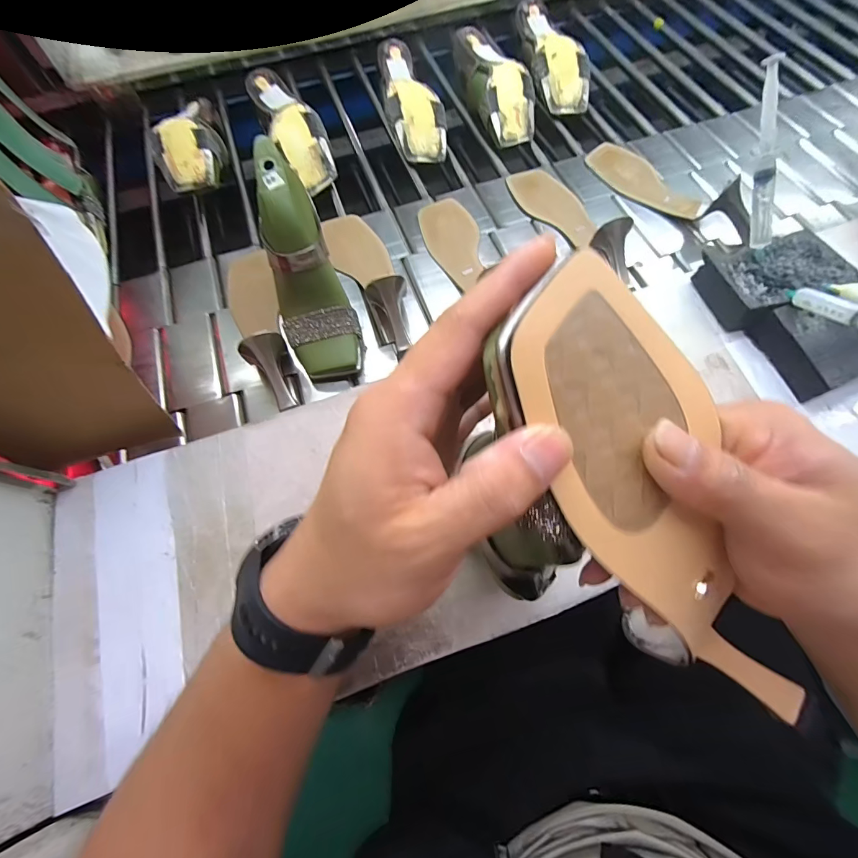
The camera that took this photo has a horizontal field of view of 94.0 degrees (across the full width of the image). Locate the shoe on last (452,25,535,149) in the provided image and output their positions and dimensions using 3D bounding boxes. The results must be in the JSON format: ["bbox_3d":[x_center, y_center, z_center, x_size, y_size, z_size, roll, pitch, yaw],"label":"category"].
[{"bbox_3d":[0.104,-0.544,0.634,0.090,0.066,0.221,-13,68,-5],"label":"shoe on last"}]

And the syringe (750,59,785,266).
[{"bbox_3d":[0.317,-0.250,0.374,0.018,0.023,0.167,-12,106,-5],"label":"syringe"}]

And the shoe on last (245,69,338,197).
[{"bbox_3d":[-0.209,-0.451,0.600,0.076,0.071,0.224,-30,70,-12],"label":"shoe on last"}]

